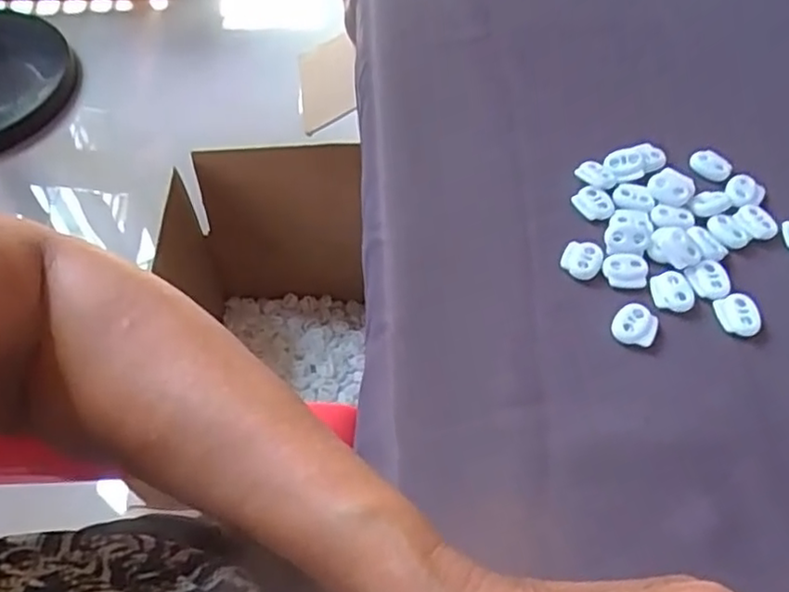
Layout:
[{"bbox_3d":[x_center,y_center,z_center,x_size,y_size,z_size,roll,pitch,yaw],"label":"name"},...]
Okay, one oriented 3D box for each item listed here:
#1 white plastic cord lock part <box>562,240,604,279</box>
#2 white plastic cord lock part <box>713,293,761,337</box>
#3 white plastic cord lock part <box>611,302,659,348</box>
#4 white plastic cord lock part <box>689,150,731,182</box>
[{"bbox_3d":[0.097,-0.019,0.335,0.020,0.004,0.021,21,58,14],"label":"white plastic cord lock part"},{"bbox_3d":[0.166,0.009,0.315,0.022,0.005,0.022,-4,59,-1],"label":"white plastic cord lock part"},{"bbox_3d":[0.115,0.014,0.312,0.020,0.006,0.022,23,59,16],"label":"white plastic cord lock part"},{"bbox_3d":[0.181,-0.075,0.374,0.022,0.007,0.017,30,61,20],"label":"white plastic cord lock part"}]

